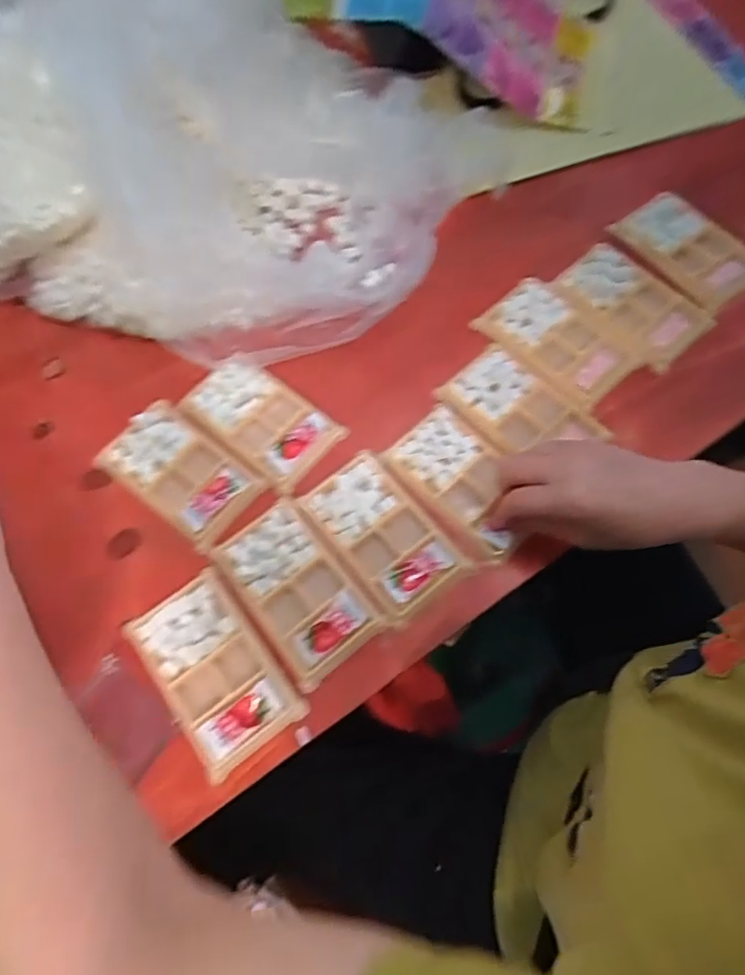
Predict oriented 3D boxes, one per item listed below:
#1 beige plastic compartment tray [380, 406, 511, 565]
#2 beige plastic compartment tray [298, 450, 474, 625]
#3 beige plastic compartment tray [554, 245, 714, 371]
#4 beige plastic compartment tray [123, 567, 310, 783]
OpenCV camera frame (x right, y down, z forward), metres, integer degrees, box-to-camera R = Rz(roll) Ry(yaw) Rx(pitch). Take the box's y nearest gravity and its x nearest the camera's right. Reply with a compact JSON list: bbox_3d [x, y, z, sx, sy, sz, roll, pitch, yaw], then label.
[{"bbox_3d":[0.076,-0.004,0.499,0.073,0.014,0.129,-38,70,-13],"label":"beige plastic compartment tray"},{"bbox_3d":[0.008,0.034,0.482,0.080,0.012,0.129,-38,70,-13],"label":"beige plastic compartment tray"},{"bbox_3d":[0.242,-0.175,0.564,0.083,0.009,0.136,-40,71,-14],"label":"beige plastic compartment tray"},{"bbox_3d":[-0.120,0.133,0.449,0.079,0.014,0.135,-35,70,-12],"label":"beige plastic compartment tray"}]

